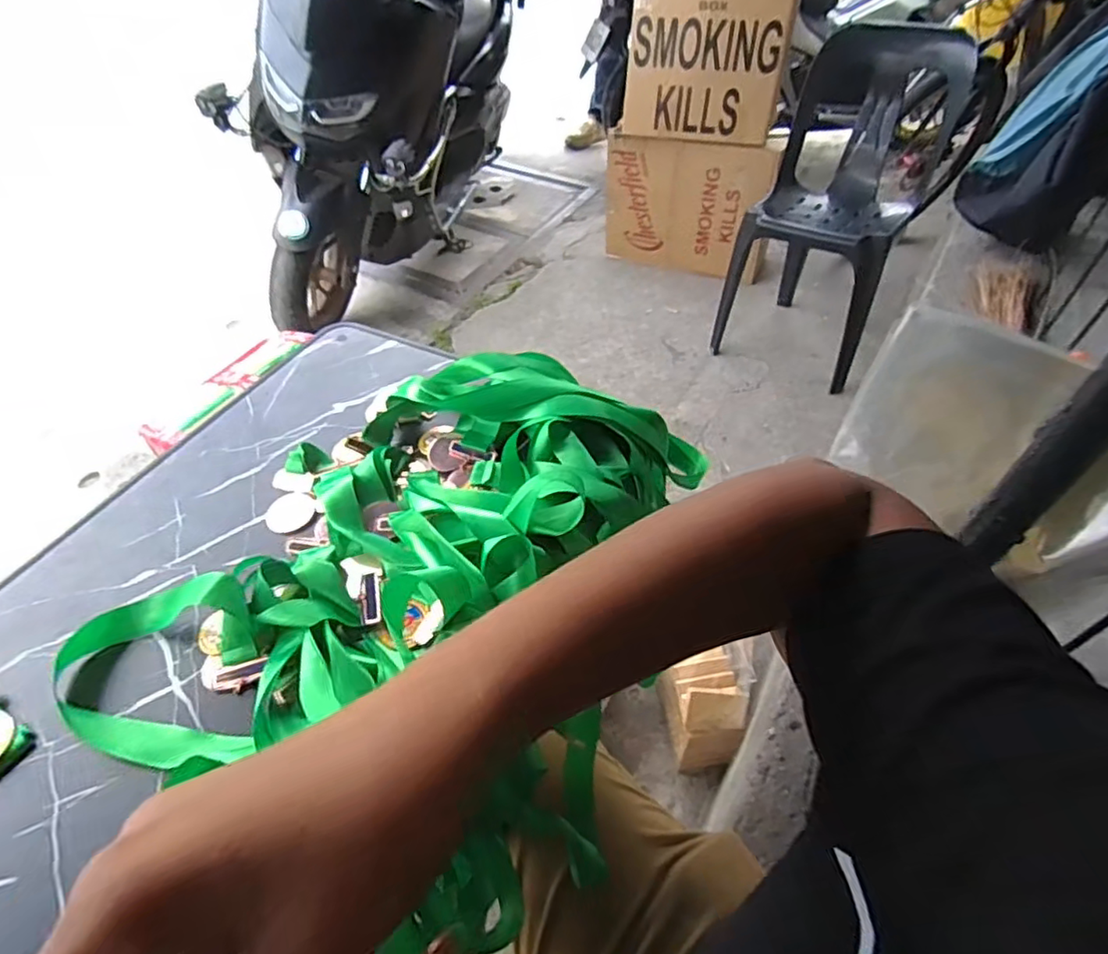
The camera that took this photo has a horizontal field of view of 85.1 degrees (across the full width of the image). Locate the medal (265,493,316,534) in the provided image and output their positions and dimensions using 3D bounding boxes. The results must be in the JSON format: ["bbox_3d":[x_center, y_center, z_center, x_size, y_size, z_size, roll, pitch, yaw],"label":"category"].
[{"bbox_3d":[-0.220,0.029,0.504,0.039,0.004,0.040,-2,53,3],"label":"medal"}]

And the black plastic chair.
[{"bbox_3d":[0.741,-0.680,1.562,0.478,0.707,0.556,26,52,20],"label":"black plastic chair"}]

